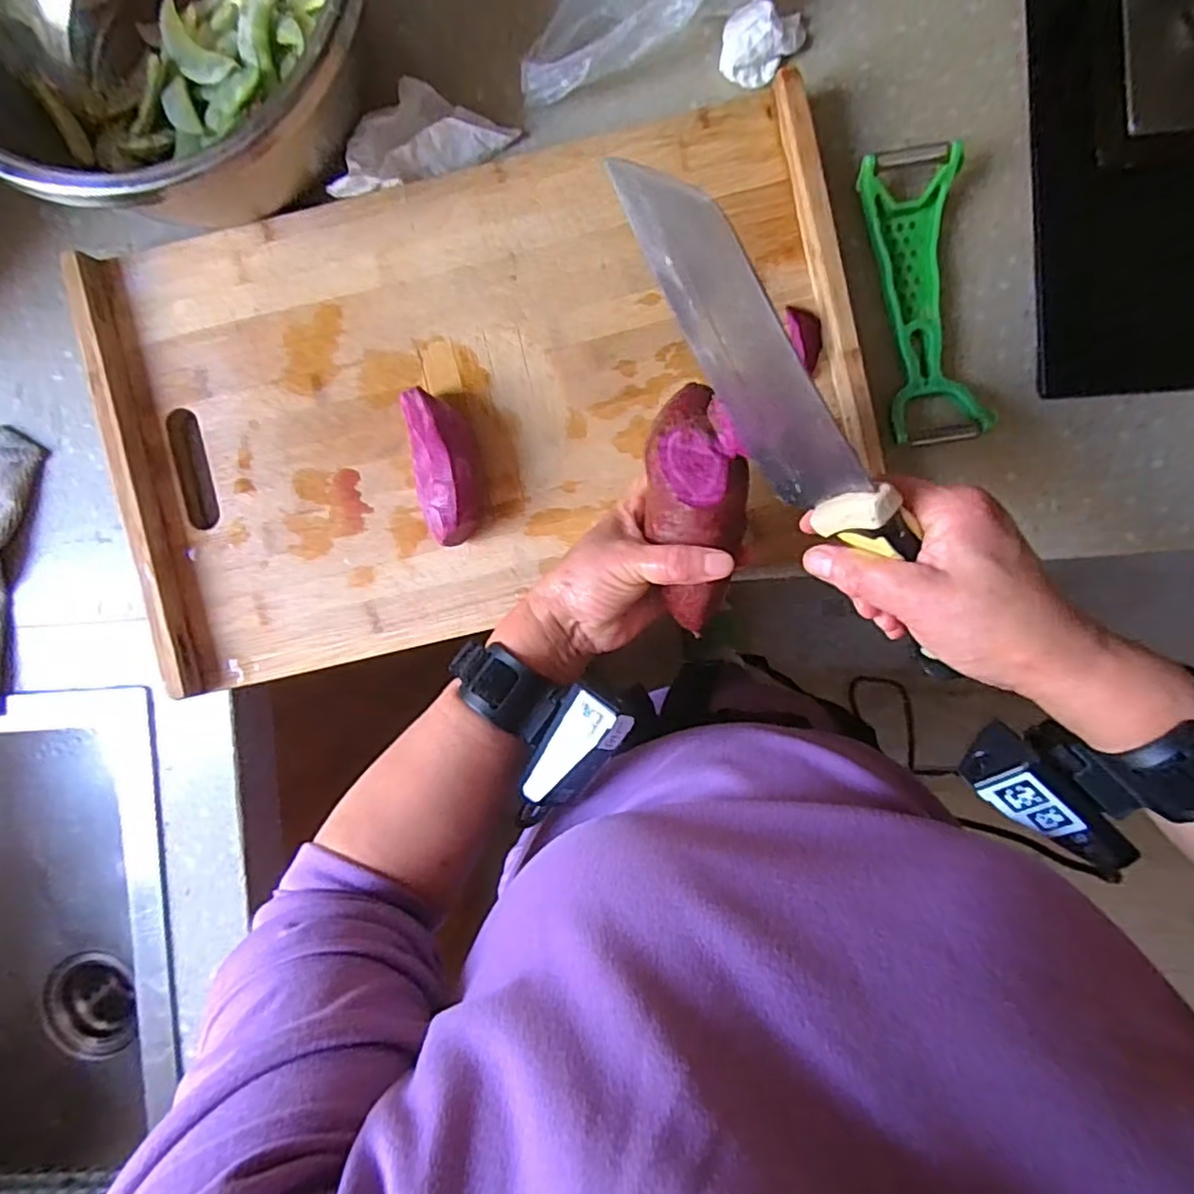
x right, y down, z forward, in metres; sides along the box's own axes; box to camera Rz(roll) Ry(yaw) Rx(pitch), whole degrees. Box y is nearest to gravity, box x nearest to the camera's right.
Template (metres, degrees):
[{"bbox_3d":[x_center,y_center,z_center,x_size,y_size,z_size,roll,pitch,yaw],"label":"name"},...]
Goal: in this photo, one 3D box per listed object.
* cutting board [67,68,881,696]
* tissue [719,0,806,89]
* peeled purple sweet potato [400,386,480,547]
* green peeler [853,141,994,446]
[{"bbox_3d":[-0.076,-0.130,0.420,0.479,0.040,0.304,-13,92,2],"label":"cutting board"},{"bbox_3d":[0.110,-0.362,0.416,0.054,0.027,0.039,1,93,1],"label":"tissue"},{"bbox_3d":[-0.097,-0.083,0.409,0.037,0.039,0.096,-8,92,2],"label":"peeled purple sweet potato"},{"bbox_3d":[0.212,-0.194,0.417,0.059,0.030,0.186,-10,92,2],"label":"green peeler"}]

